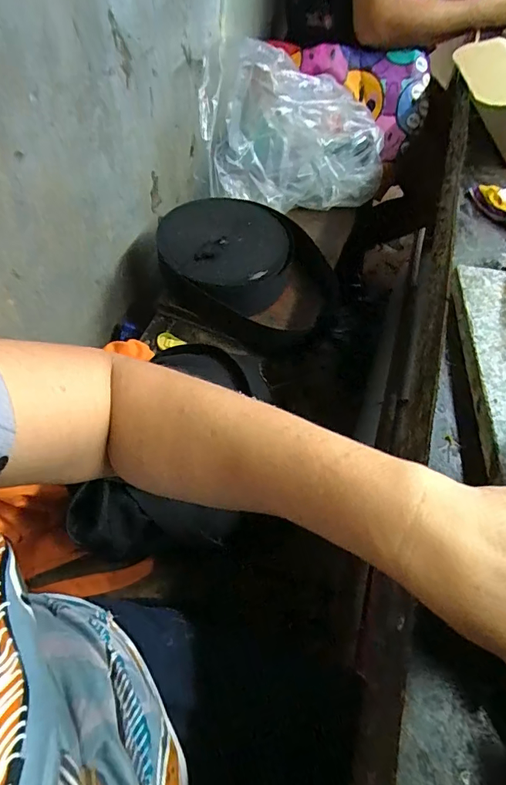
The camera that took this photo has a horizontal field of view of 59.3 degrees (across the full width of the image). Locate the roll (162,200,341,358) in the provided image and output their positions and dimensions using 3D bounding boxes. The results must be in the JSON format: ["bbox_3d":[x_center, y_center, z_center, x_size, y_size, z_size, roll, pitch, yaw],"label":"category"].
[{"bbox_3d":[-0.010,-0.200,0.749,0.274,0.115,0.258,2,56,-3],"label":"roll"}]

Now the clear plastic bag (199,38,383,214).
[{"bbox_3d":[0.073,-0.489,0.824,0.338,0.204,0.190,-6,57,-8],"label":"clear plastic bag"}]

